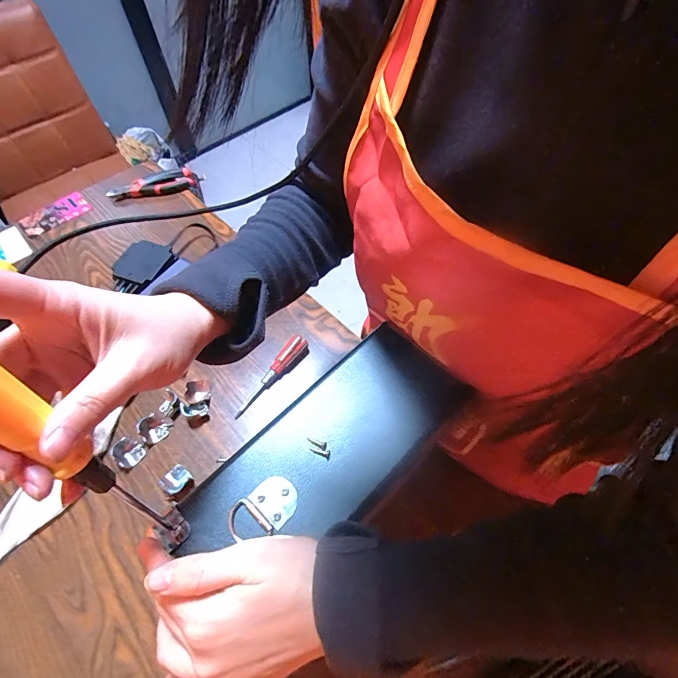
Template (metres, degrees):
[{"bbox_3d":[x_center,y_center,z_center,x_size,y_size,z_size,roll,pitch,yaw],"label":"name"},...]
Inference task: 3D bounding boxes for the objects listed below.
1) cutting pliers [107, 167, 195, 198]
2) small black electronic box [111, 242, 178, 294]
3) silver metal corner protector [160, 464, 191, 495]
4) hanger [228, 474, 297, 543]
[{"bbox_3d":[-0.361,-0.297,0.743,0.153,0.031,0.042,-34,64,-18],"label":"cutting pliers"},{"bbox_3d":[-0.307,-0.112,0.592,0.080,0.018,0.091,19,61,12],"label":"small black electronic box"},{"bbox_3d":[-0.194,0.166,0.450,0.032,0.014,0.029,34,64,23],"label":"silver metal corner protector"},{"bbox_3d":[-0.049,0.111,0.247,0.045,0.004,0.030,-37,64,-19],"label":"hanger"}]

